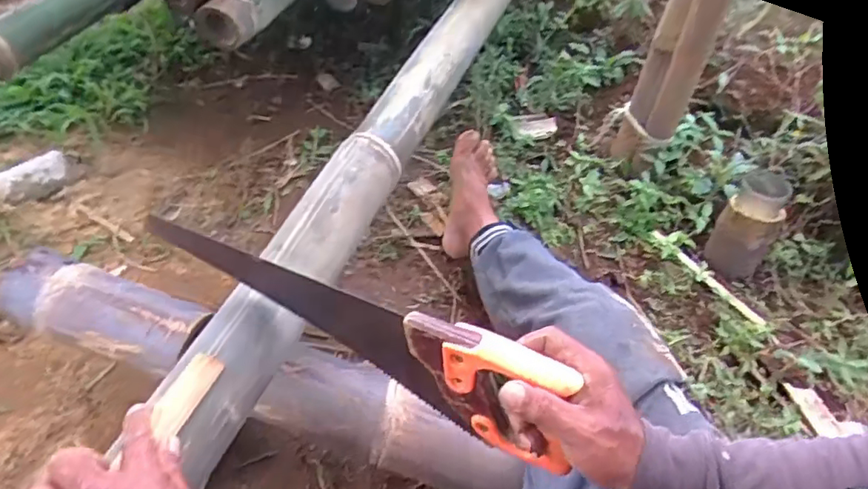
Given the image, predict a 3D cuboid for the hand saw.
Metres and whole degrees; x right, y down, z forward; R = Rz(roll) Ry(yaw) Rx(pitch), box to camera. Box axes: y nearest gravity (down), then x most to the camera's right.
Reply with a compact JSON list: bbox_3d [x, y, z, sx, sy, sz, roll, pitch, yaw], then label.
[{"bbox_3d":[-0.086,0.068,0.515,0.423,0.110,0.041,23,49,17],"label":"hand saw"}]

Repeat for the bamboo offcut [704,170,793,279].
[{"bbox_3d":[0.522,-0.031,0.960,0.092,0.180,0.087,24,26,17],"label":"bamboo offcut"}]

